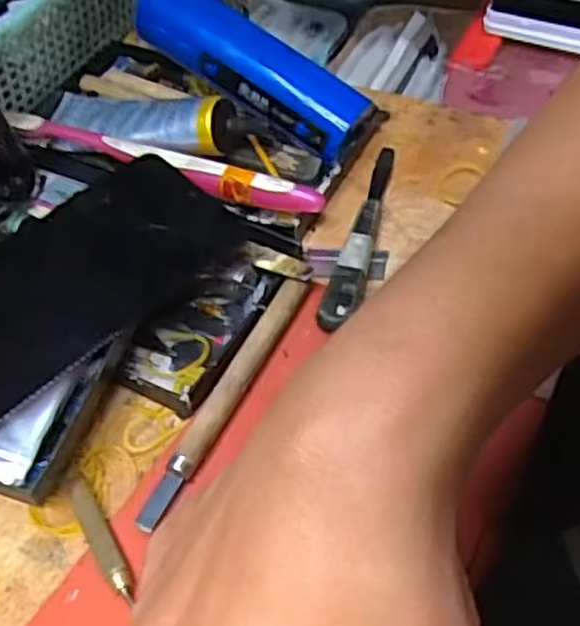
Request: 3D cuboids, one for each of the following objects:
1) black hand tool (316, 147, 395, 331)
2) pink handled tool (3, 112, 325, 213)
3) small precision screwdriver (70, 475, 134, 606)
[{"bbox_3d":[0.037,-0.042,0.369,0.016,0.016,0.131,11,53,13],"label":"black hand tool"},{"bbox_3d":[-0.066,-0.075,0.385,0.172,0.018,0.014,16,54,17],"label":"pink handled tool"},{"bbox_3d":[-0.069,0.084,0.282,0.009,0.010,0.054,-28,54,-17],"label":"small precision screwdriver"}]

